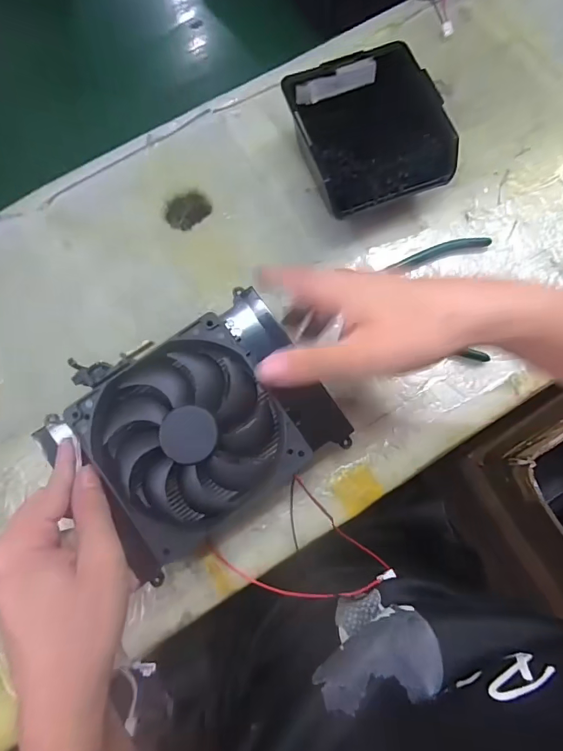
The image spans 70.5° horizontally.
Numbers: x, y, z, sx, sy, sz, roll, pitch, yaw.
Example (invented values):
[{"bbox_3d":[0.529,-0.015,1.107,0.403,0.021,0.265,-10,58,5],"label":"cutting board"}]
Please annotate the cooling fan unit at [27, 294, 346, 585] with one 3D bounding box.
[{"bbox_3d":[-0.058,0.036,0.271,0.173,0.035,0.128,-34,80,-6],"label":"cooling fan unit"}]

